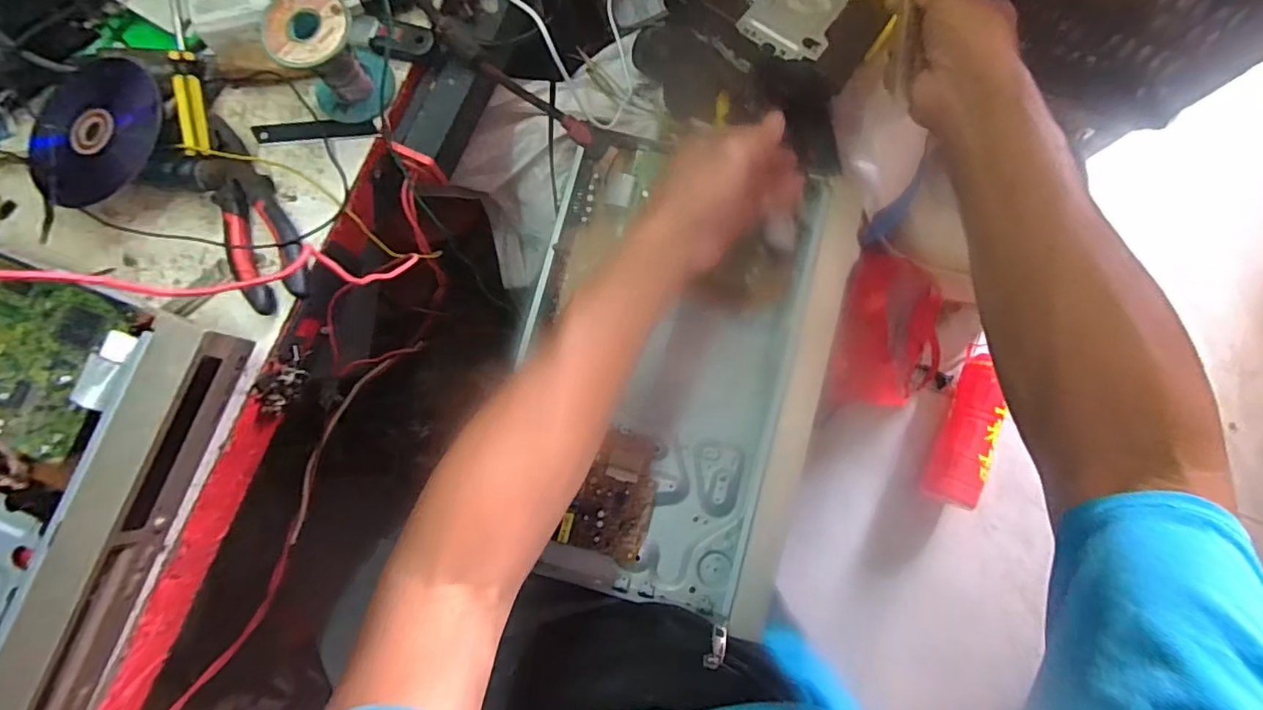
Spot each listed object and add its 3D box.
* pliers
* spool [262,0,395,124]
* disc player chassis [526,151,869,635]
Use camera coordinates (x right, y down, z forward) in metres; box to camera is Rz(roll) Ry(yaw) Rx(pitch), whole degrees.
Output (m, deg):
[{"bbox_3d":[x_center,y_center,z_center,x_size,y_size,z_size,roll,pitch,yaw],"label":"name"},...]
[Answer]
[{"bbox_3d":[-0.282,-0.107,0.417,0.048,0.025,0.152,-23,81,-1],"label":"pliers"},{"bbox_3d":[-0.216,-0.214,0.409,0.058,0.070,0.058,0,81,3],"label":"spool"},{"bbox_3d":[0.035,0.019,0.522,0.265,0.070,0.398,13,82,5],"label":"disc player chassis"}]

